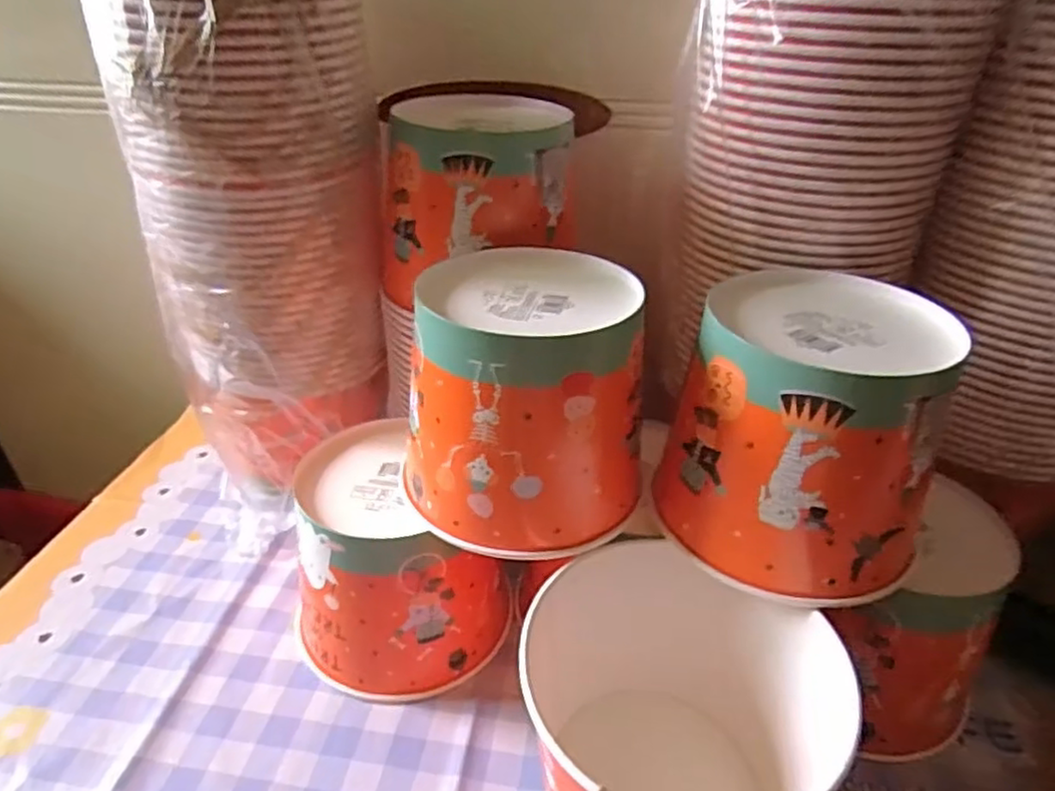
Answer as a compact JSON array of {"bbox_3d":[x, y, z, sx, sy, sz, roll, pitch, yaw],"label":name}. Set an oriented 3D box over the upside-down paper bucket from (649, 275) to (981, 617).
[{"bbox_3d":[0.157,0.019,0.373,0.139,0.135,0.130,24,41,32],"label":"upside-down paper bucket"}]

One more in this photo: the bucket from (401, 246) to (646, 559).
[{"bbox_3d":[-0.002,0.000,0.404,0.142,0.131,0.135,-1,33,-1],"label":"bucket"}]

